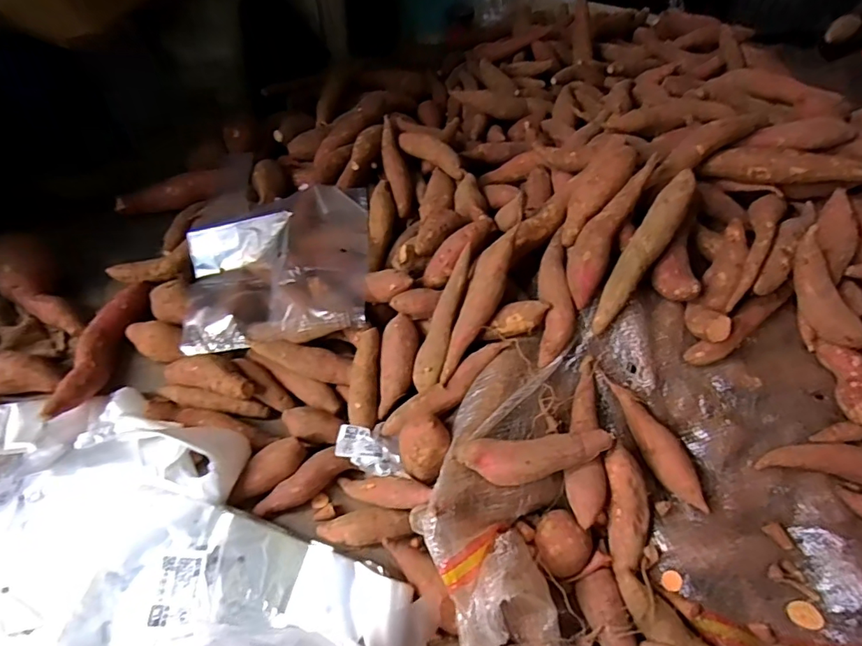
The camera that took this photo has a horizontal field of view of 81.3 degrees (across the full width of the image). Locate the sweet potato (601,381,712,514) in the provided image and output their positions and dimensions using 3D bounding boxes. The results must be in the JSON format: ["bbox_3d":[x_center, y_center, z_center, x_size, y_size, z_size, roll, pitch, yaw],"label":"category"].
[{"bbox_3d":[0.205,0.110,0.457,0.030,0.031,0.124,-20,57,-17],"label":"sweet potato"}]

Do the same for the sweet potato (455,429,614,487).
[{"bbox_3d":[0.089,0.115,0.421,0.126,0.031,0.035,-3,54,-6],"label":"sweet potato"}]

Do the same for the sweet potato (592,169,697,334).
[{"bbox_3d":[0.203,-0.070,0.481,0.032,0.026,0.175,31,84,18],"label":"sweet potato"}]

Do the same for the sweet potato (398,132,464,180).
[{"bbox_3d":[0.002,-0.227,0.670,0.104,0.033,0.027,33,58,20],"label":"sweet potato"}]

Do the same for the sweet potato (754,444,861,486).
[{"bbox_3d":[0.378,0.131,0.446,0.159,0.033,0.028,11,53,5],"label":"sweet potato"}]

